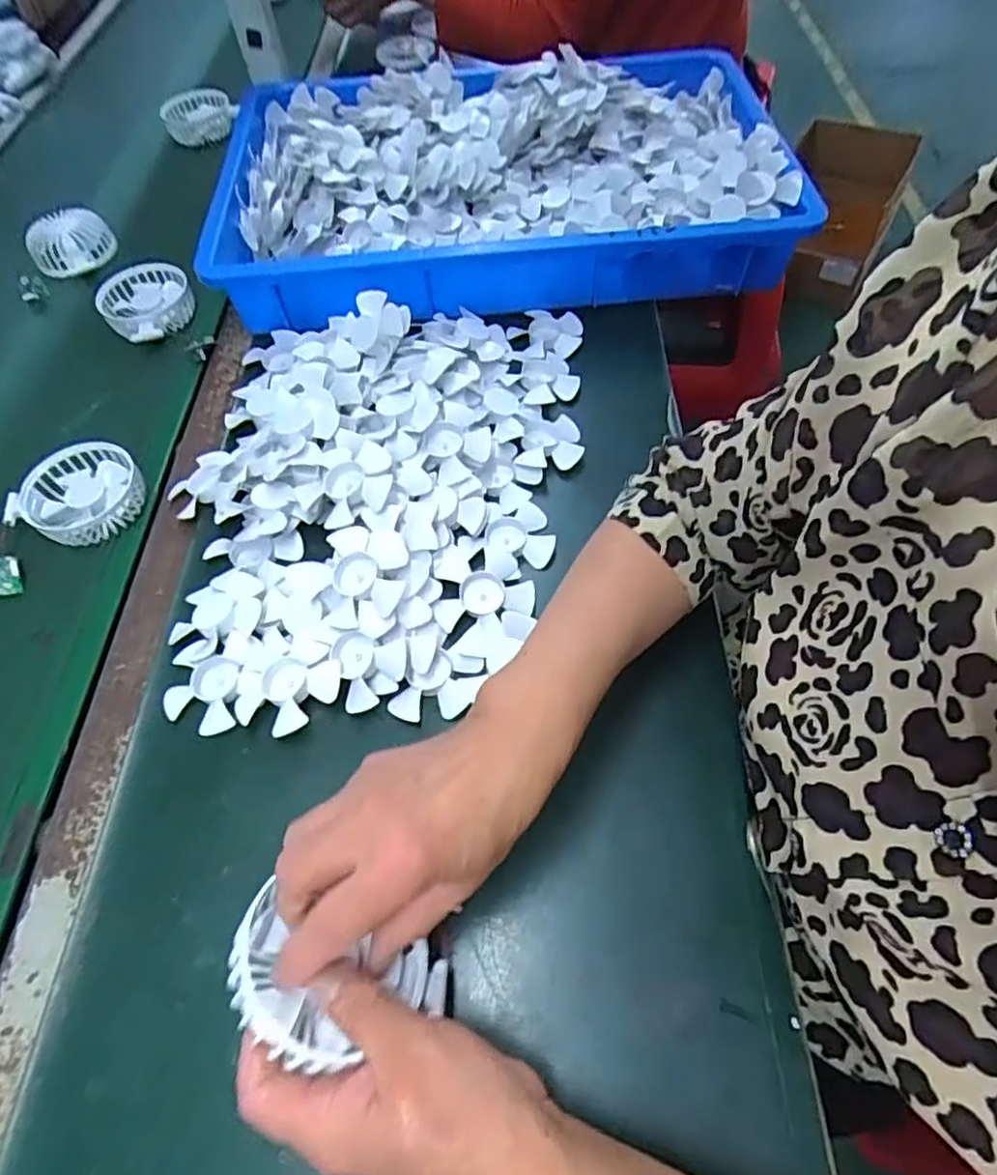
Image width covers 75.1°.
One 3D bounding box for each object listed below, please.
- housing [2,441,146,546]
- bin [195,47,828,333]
[{"bbox_3d":[-0.344,-0.076,0.542,0.095,0.033,0.089,10,60,10],"label":"housing"},{"bbox_3d":[-0.004,-0.444,0.710,0.551,0.098,0.390,-7,58,-1],"label":"bin"}]

